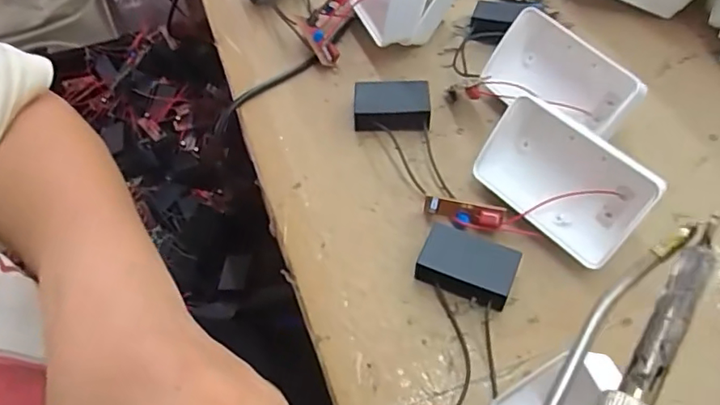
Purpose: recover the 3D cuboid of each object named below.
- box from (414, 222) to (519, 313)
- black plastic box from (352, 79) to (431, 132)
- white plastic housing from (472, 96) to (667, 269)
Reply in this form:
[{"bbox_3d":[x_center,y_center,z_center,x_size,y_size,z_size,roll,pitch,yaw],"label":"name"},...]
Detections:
[{"bbox_3d":[0.057,0.033,0.297,0.049,0.019,0.033,19,58,17],"label":"box"},{"bbox_3d":[0.021,-0.062,0.366,0.048,0.020,0.029,-1,55,3],"label":"black plastic box"},{"bbox_3d":[0.111,-0.012,0.310,0.082,0.030,0.058,46,111,27],"label":"white plastic housing"}]

